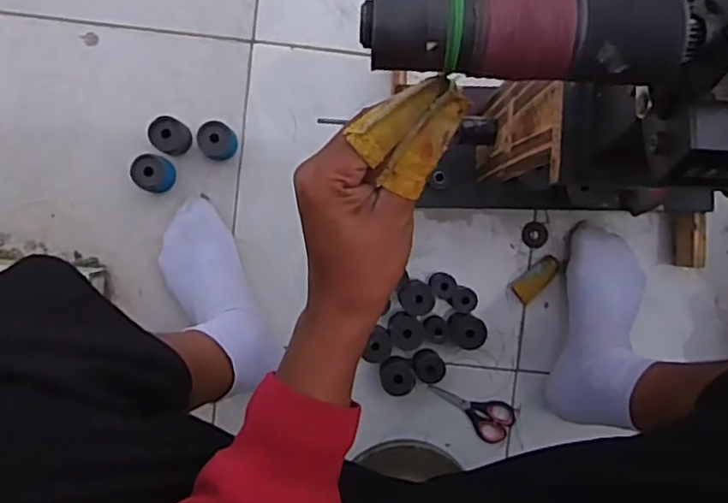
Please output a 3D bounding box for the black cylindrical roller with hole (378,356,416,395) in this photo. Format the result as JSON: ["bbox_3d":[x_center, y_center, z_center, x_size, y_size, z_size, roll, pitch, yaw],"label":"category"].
[{"bbox_3d":[0.043,0.164,0.840,0.043,0.048,0.042,0,93,-3],"label":"black cylindrical roller with hole"}]

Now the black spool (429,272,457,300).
[{"bbox_3d":[0.104,0.044,0.853,0.030,0.038,0.035,36,91,-5],"label":"black spool"}]

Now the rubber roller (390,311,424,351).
[{"bbox_3d":[0.055,0.104,0.839,0.044,0.044,0.043,0,93,-3],"label":"rubber roller"}]

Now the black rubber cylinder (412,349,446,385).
[{"bbox_3d":[0.086,0.151,0.844,0.038,0.051,0.037,0,93,-3],"label":"black rubber cylinder"}]

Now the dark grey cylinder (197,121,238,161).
[{"bbox_3d":[-0.189,-0.143,0.824,0.043,0.046,0.044,0,93,-3],"label":"dark grey cylinder"}]

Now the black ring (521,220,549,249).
[{"bbox_3d":[0.233,-0.023,0.868,0.036,0.004,0.036,0,93,-3],"label":"black ring"}]

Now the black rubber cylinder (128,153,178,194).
[{"bbox_3d":[-0.270,-0.101,0.822,0.049,0.040,0.047,0,93,-3],"label":"black rubber cylinder"}]

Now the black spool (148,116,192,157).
[{"bbox_3d":[-0.248,-0.148,0.823,0.047,0.043,0.043,0,93,-3],"label":"black spool"}]

